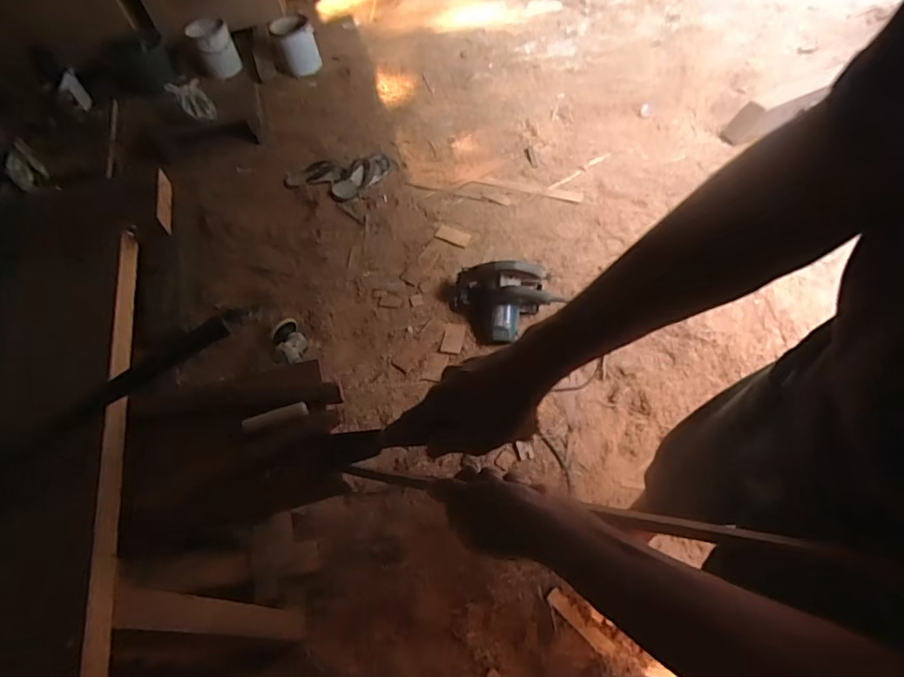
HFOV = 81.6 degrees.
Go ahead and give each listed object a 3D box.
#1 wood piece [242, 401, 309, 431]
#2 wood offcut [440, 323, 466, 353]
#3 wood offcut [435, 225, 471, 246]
[{"bbox_3d":[-0.192,0.085,0.570,0.070,0.005,0.017,-18,57,-4],"label":"wood piece"},{"bbox_3d":[0.004,-0.002,1.493,0.058,0.014,0.098,6,59,11],"label":"wood offcut"},{"bbox_3d":[0.003,-0.331,1.679,0.113,0.010,0.057,21,63,20],"label":"wood offcut"}]

